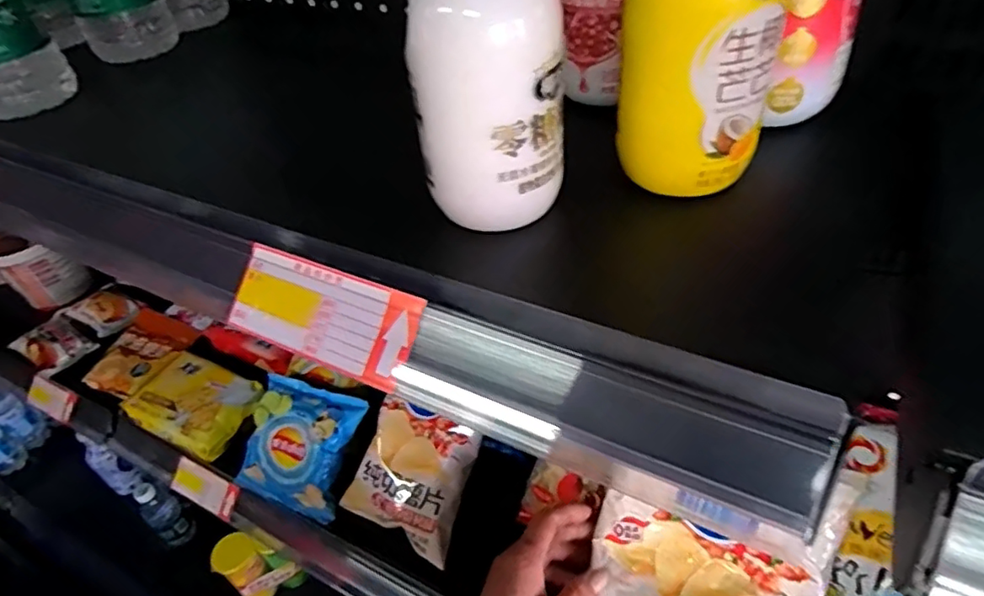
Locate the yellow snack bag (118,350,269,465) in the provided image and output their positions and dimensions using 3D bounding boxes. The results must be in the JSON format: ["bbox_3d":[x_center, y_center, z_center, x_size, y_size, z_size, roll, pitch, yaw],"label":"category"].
[{"bbox_3d":[-0.338,0.120,0.672,0.140,0.036,0.094,16,47,23],"label":"yellow snack bag"}]

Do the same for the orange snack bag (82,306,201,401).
[{"bbox_3d":[-0.452,0.072,0.762,0.102,0.024,0.121,12,45,20],"label":"orange snack bag"}]

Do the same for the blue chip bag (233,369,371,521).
[{"bbox_3d":[-0.199,0.155,0.617,0.118,0.045,0.123,13,90,20],"label":"blue chip bag"}]

